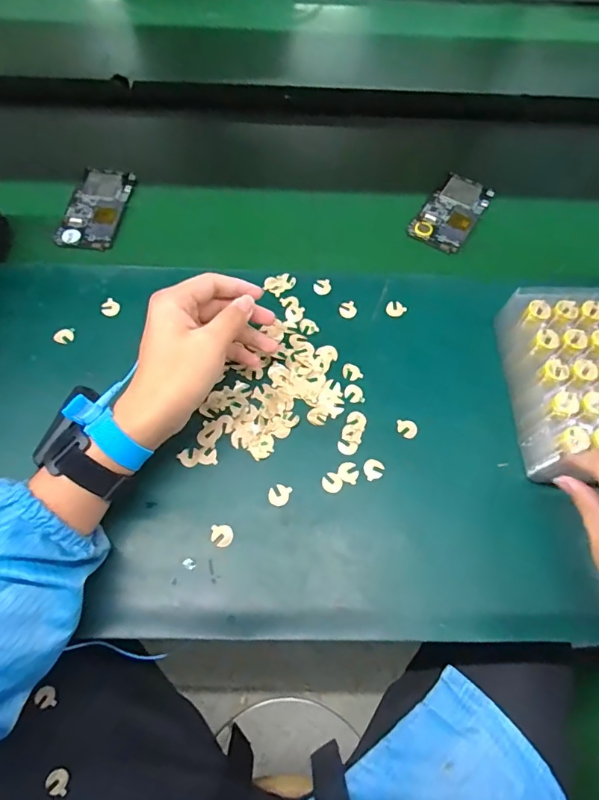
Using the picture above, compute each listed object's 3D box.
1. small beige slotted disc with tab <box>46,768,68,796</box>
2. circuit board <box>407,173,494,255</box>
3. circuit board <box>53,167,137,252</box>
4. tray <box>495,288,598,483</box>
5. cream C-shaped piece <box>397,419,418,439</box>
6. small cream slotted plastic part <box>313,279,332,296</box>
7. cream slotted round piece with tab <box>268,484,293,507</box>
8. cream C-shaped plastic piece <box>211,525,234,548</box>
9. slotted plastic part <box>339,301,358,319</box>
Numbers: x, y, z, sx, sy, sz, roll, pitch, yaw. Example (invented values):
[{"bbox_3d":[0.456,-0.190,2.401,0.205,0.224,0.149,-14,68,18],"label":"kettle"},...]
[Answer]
[{"bbox_3d":[-0.211,0.333,0.408,0.016,0.006,0.020,0,65,-2],"label":"small beige slotted disc with tab"},{"bbox_3d":[0.184,-0.227,0.562,0.063,0.009,0.125,31,68,12],"label":"circuit board"},{"bbox_3d":[-0.235,-0.225,0.544,0.067,0.006,0.119,8,65,2],"label":"circuit board"},{"bbox_3d":[0.269,-0.019,0.423,0.146,0.051,0.173,0,65,-2],"label":"tray"},{"bbox_3d":[0.100,0.026,0.433,0.018,0.004,0.017,2,65,-1],"label":"cream C-shaped piece"},{"bbox_3d":[0.024,-0.121,0.501,0.019,0.004,0.020,-6,66,-4],"label":"small cream slotted plastic part"},{"bbox_3d":[-0.017,0.081,0.403,0.018,0.004,0.020,22,66,8],"label":"cream slotted round piece with tab"},{"bbox_3d":[-0.063,0.112,0.385,0.017,0.004,0.017,-4,65,-4],"label":"cream C-shaped plastic piece"},{"bbox_3d":[0.051,-0.094,0.488,0.018,0.004,0.019,1,65,-2],"label":"slotted plastic part"}]

